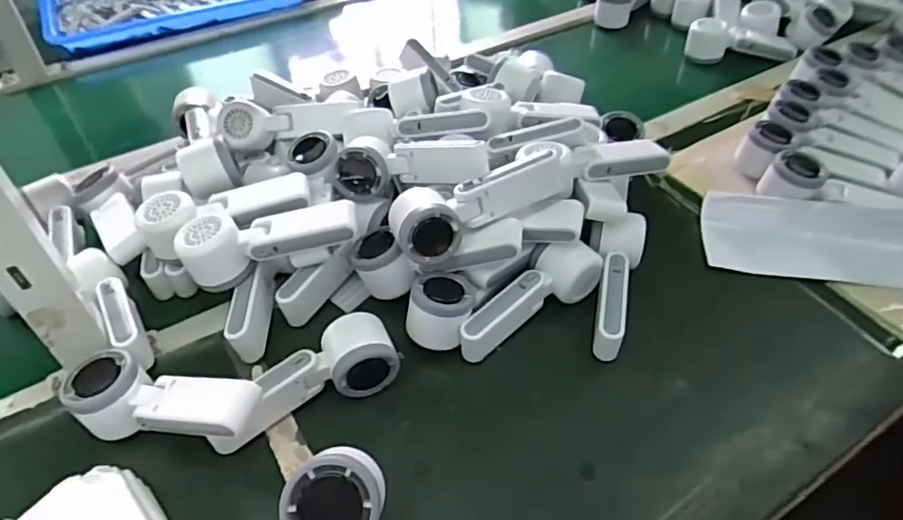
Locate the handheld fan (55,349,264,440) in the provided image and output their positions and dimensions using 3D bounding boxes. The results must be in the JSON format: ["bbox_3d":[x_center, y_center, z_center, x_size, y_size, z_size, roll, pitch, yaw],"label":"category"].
[{"bbox_3d":[-0.232,0.122,0.489,0.169,0.071,0.057,12,49,12],"label":"handheld fan"}]

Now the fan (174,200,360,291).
[{"bbox_3d":[-0.174,-0.023,0.587,0.166,0.051,0.070,-8,48,-7],"label":"fan"}]

